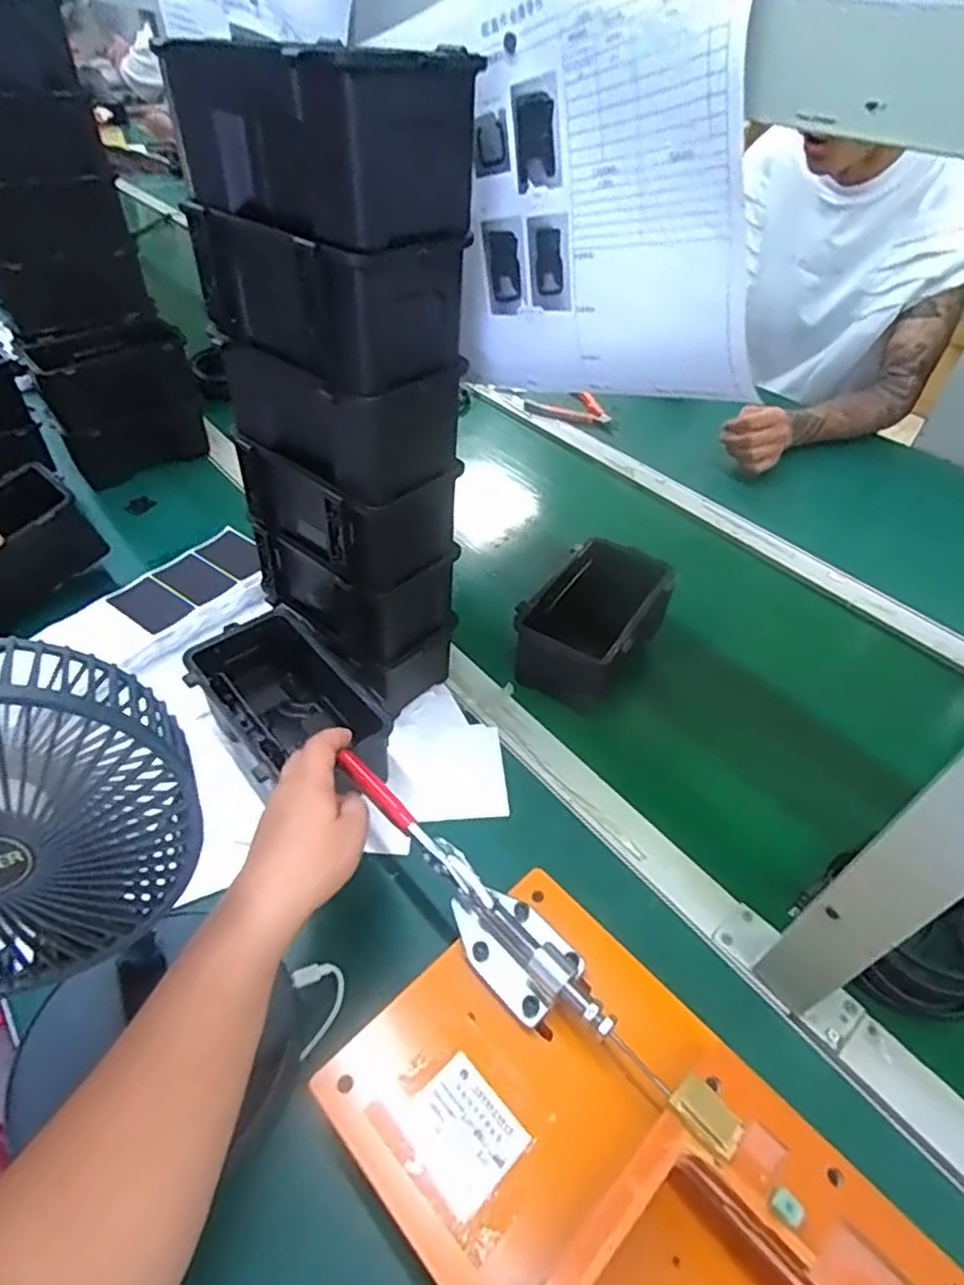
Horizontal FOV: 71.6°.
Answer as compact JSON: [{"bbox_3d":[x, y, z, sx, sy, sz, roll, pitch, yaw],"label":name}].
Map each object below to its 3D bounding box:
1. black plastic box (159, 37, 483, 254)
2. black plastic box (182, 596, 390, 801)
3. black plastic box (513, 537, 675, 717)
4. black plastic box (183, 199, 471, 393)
[{"bbox_3d":[-0.092,-0.290,0.381,0.168,0.081,0.097,36,53,28],"label":"black plastic box"},{"bbox_3d":[-0.159,0.061,0.565,0.120,0.083,0.175,-30,54,-29],"label":"black plastic box"},{"bbox_3d":[0.109,-0.016,0.667,0.107,0.075,0.192,27,50,22],"label":"black plastic box"},{"bbox_3d":[-0.094,-0.226,0.428,0.149,0.077,0.094,31,51,25],"label":"black plastic box"}]

